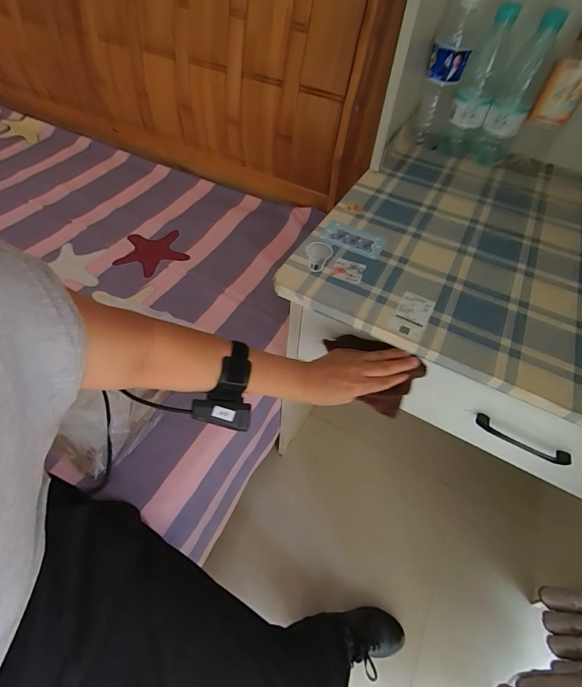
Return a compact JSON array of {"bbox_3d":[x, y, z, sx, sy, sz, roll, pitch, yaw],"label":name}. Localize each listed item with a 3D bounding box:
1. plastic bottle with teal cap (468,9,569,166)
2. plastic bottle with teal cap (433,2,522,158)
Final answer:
[{"bbox_3d":[0.387,-0.428,0.593,0.061,0.204,0.070,22,55,12],"label":"plastic bottle with teal cap"},{"bbox_3d":[0.325,-0.446,0.602,0.063,0.208,0.073,22,55,12],"label":"plastic bottle with teal cap"}]

